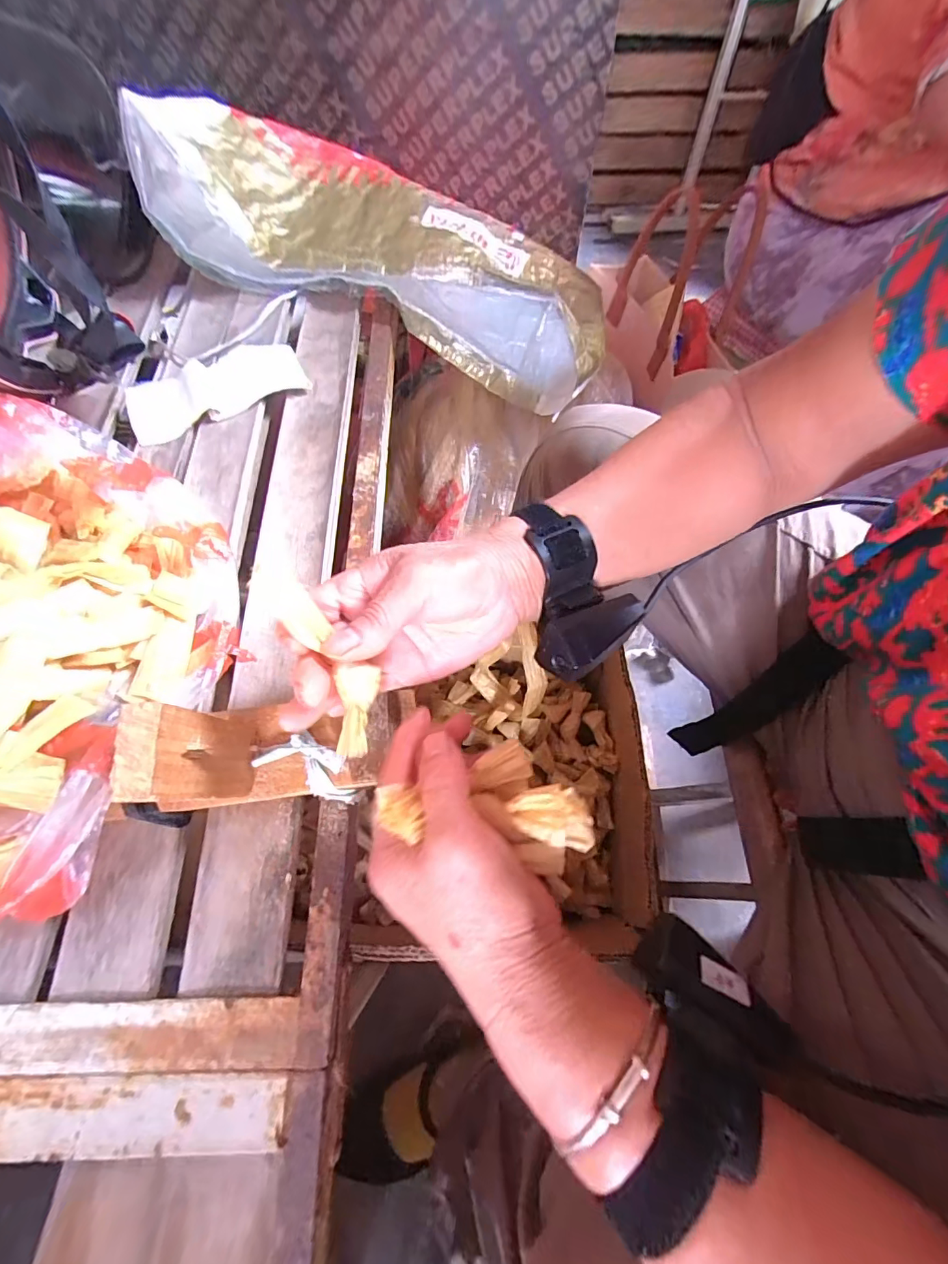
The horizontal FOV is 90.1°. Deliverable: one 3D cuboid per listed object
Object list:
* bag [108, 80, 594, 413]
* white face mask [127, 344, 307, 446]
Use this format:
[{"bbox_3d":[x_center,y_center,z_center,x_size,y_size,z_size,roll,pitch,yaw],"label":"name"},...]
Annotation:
[{"bbox_3d":[-0.087,-0.454,0.532,0.478,0.108,0.272,22,67,-6],"label":"bag"},{"bbox_3d":[-0.244,-0.233,0.446,0.159,0.014,0.073,-25,67,-13],"label":"white face mask"}]

